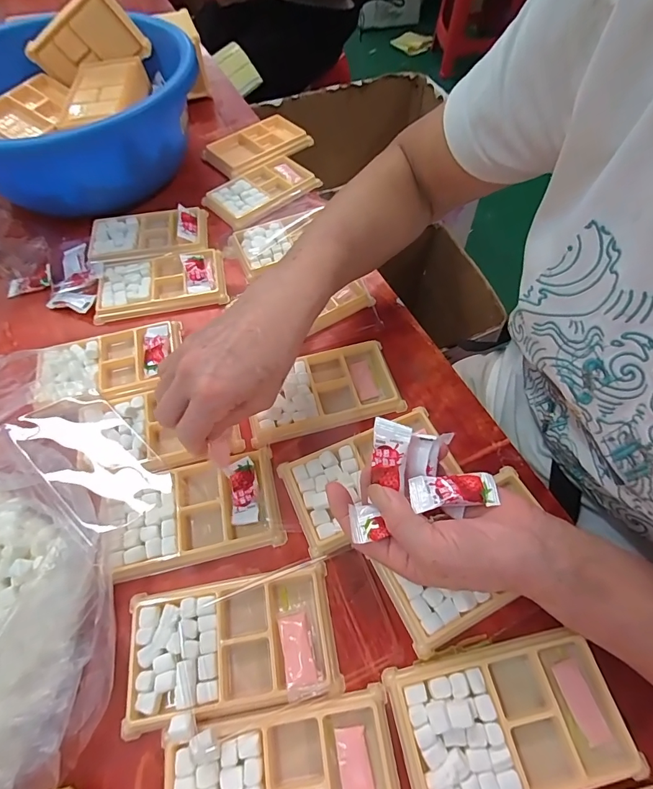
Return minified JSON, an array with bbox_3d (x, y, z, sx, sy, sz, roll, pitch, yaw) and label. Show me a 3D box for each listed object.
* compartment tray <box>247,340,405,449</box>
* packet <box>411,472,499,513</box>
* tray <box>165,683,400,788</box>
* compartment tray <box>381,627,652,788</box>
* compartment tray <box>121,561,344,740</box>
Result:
[{"bbox_3d":[-0.005,-0.006,0.371,0.134,0.013,0.077,-14,61,-7],"label":"compartment tray"},{"bbox_3d":[0.083,0.062,0.263,0.056,0.010,0.022,-5,60,-3],"label":"packet"},{"bbox_3d":[-0.025,0.227,0.233,0.132,0.022,0.078,-7,60,-3],"label":"tray"},{"bbox_3d":[0.113,0.198,0.244,0.136,0.012,0.077,-11,60,-5],"label":"compartment tray"},{"bbox_3d":[-0.064,0.166,0.271,0.134,0.012,0.077,-9,60,-4],"label":"compartment tray"}]

